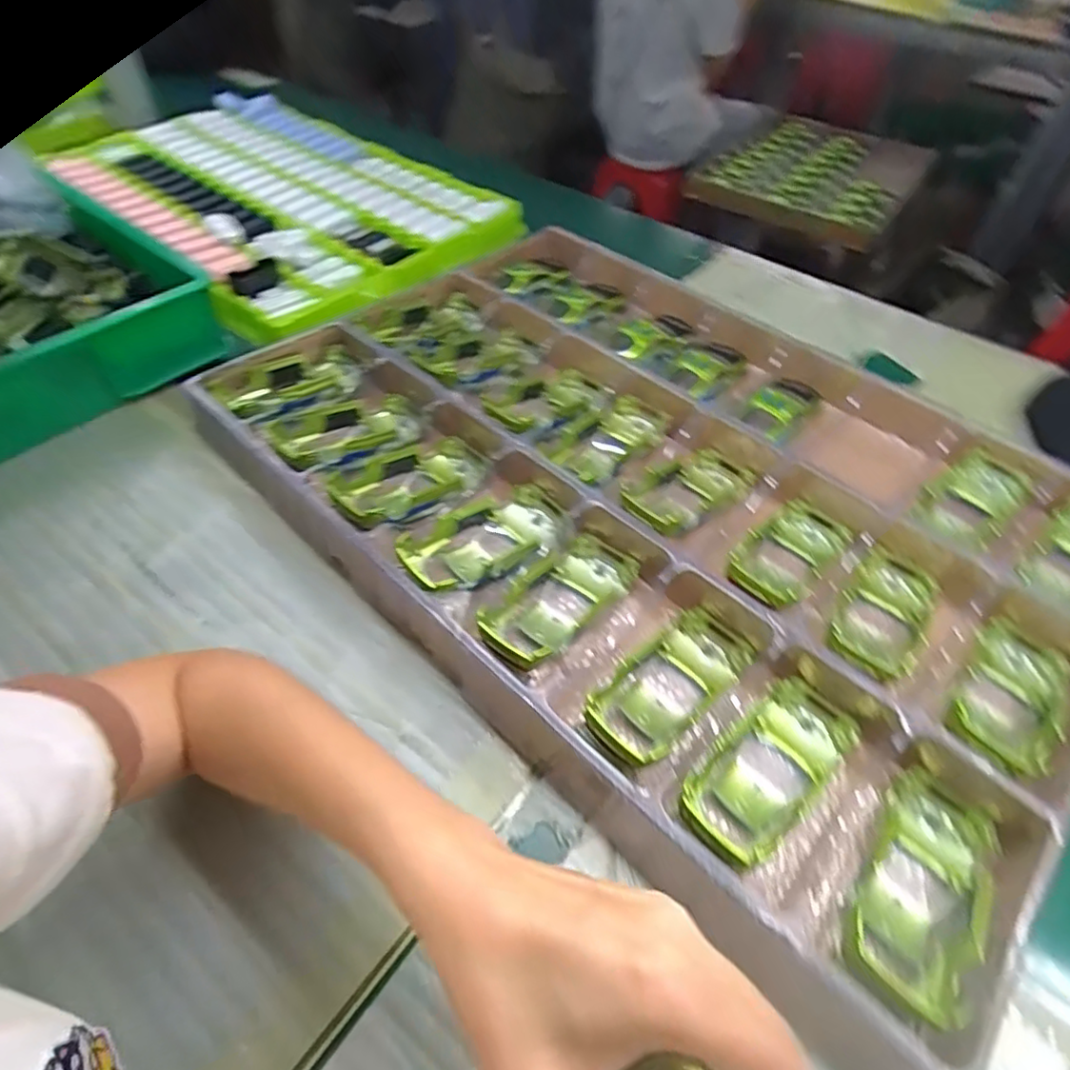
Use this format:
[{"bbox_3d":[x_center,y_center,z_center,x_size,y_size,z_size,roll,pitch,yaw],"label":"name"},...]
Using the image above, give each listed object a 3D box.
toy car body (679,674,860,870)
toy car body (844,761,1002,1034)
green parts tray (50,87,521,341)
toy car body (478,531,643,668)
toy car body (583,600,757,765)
[{"bbox_3d":[0.132,0.138,0.363,0.132,0.034,0.053,-23,54,-38],"label":"toy car body"},{"bbox_3d":[0.198,0.184,0.324,0.062,0.037,0.138,36,40,23],"label":"toy car body"},{"bbox_3d":[-0.338,-0.444,0.813,0.612,0.053,0.393,37,57,24],"label":"green parts tray"},{"bbox_3d":[0.018,0.050,0.431,0.059,0.045,0.134,34,39,22],"label":"toy car body"},{"bbox_3d":[0.084,0.096,0.394,0.052,0.037,0.135,39,43,25],"label":"toy car body"}]

